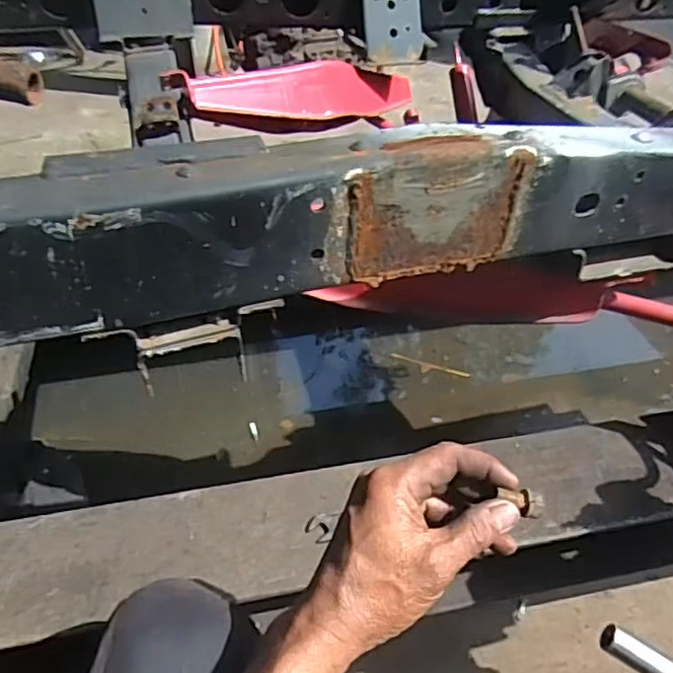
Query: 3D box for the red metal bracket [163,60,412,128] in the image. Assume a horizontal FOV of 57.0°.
[{"bbox_3d":[-0.035,-0.405,1.038,0.493,0.095,0.090,-17,43,-38],"label":"red metal bracket"}]

